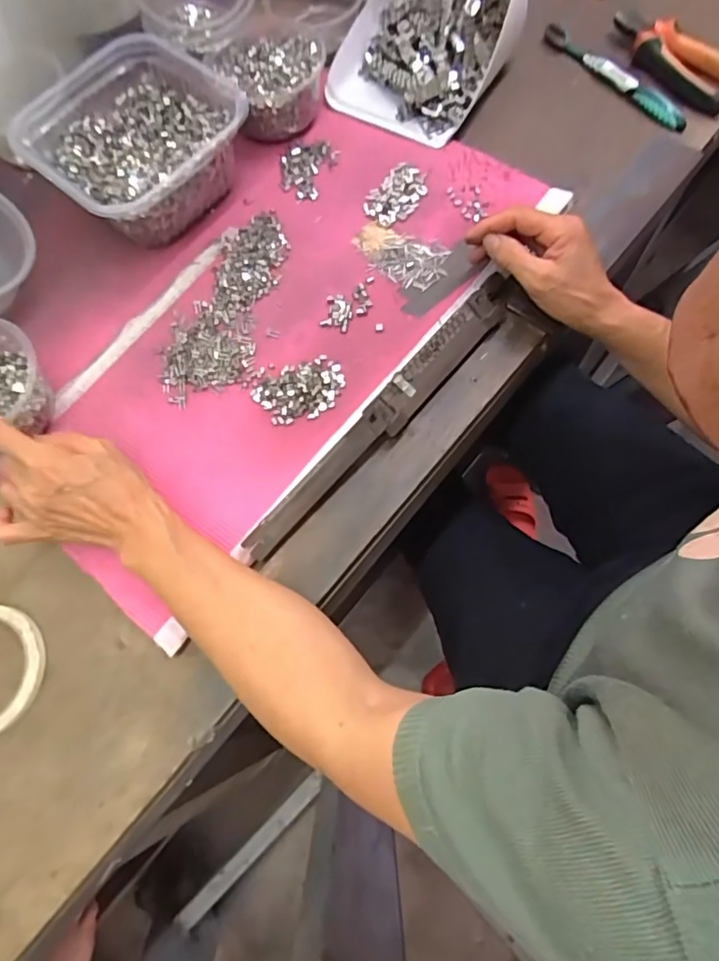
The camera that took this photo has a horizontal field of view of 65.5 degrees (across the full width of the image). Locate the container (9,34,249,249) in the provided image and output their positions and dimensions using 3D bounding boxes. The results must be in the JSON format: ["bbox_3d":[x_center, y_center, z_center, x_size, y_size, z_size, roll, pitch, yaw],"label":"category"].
[{"bbox_3d":[-0.206,-0.313,0.520,0.177,0.062,0.174,41,78,17],"label":"container"}]

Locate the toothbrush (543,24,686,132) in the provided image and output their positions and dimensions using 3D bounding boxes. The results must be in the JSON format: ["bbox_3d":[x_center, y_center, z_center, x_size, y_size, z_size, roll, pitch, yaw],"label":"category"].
[{"bbox_3d":[0.258,-0.413,0.567,0.020,0.019,0.183,-37,72,-8],"label":"toothbrush"}]

